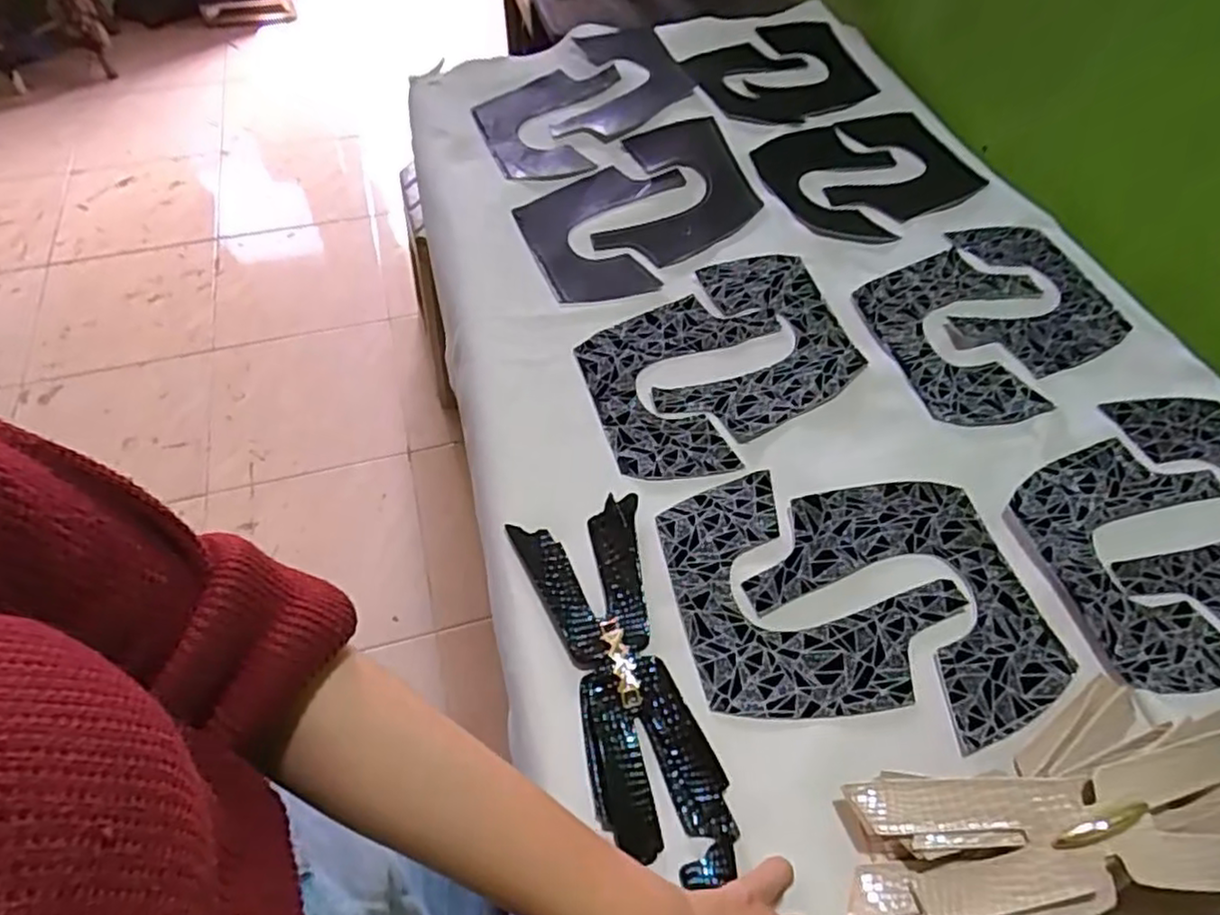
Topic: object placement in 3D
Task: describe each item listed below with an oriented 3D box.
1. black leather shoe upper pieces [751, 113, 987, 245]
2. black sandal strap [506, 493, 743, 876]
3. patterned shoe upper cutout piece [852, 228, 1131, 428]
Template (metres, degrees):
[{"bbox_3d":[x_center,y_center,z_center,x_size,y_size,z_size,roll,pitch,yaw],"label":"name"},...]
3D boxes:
[{"bbox_3d":[0.286,-0.310,0.756,0.238,0.017,0.185,-17,60,-14],"label":"black leather shoe upper pieces"},{"bbox_3d":[0.007,0.136,0.462,0.084,0.013,0.227,-15,59,-11],"label":"black sandal strap"},{"bbox_3d":[0.351,-0.132,0.629,0.260,0.010,0.175,-32,67,-22],"label":"patterned shoe upper cutout piece"}]

